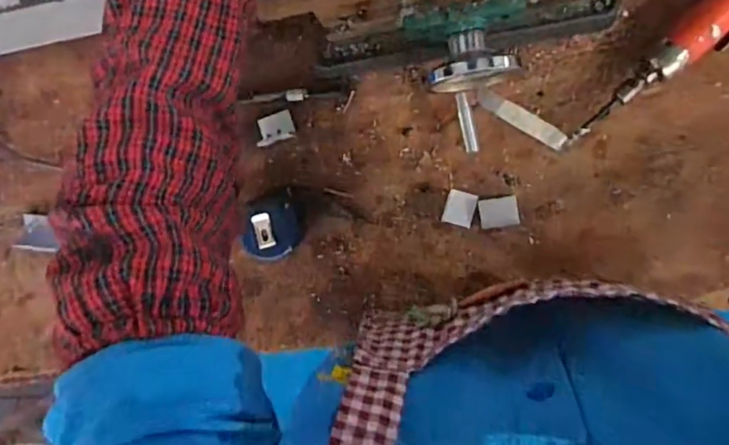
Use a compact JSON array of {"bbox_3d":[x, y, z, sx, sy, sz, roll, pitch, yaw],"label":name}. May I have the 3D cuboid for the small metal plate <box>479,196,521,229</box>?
[{"bbox_3d":[0.140,-0.011,0.590,0.039,0.004,0.030,-8,89,16],"label":"small metal plate"}]

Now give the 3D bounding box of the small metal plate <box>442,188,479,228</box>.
[{"bbox_3d":[0.102,-0.015,0.605,0.034,0.005,0.036,14,91,-17],"label":"small metal plate"}]

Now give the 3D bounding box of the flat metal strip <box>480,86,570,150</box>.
[{"bbox_3d":[0.164,-0.109,0.593,0.101,0.006,0.019,34,108,9],"label":"flat metal strip"}]

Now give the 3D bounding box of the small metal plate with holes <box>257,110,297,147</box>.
[{"bbox_3d":[-0.099,-0.103,0.620,0.041,0.007,0.030,-17,91,8],"label":"small metal plate with holes"}]

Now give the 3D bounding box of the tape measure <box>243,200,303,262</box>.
[{"bbox_3d":[-0.100,0.007,0.613,0.057,0.028,0.064,13,95,6],"label":"tape measure"}]

